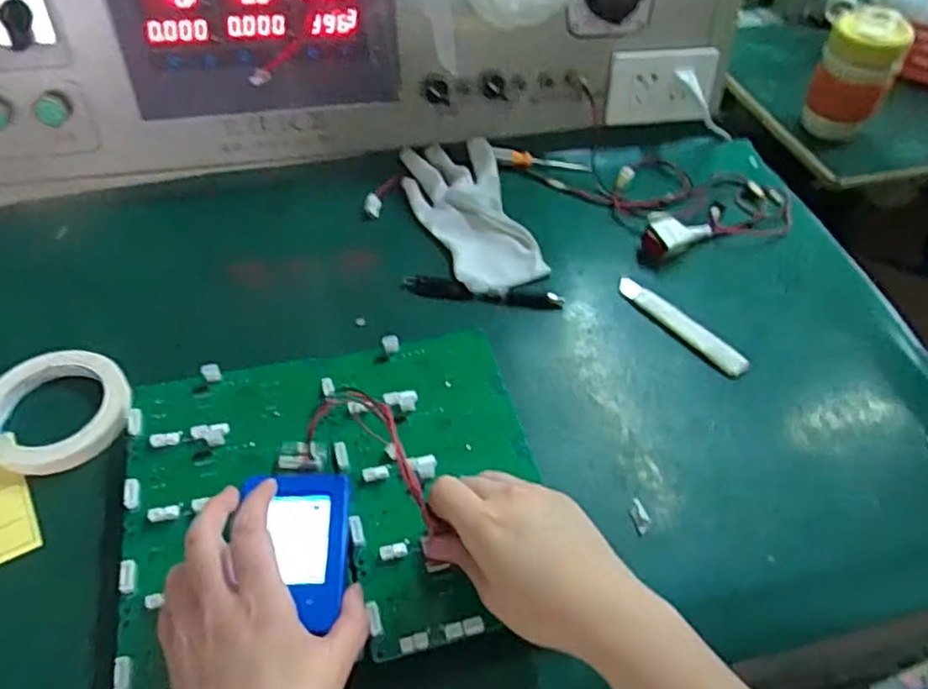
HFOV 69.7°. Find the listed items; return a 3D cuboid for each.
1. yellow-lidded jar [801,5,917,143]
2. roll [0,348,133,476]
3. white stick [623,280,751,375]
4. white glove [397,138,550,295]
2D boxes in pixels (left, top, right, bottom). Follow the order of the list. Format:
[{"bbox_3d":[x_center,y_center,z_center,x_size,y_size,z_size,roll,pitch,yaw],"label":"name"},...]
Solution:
[{"bbox_3d":[0.471,-0.321,0.818,0.085,0.144,0.088,1,50,-1],"label":"yellow-lidded jar"},{"bbox_3d":[-0.310,0.051,0.508,0.101,0.025,0.104,1,50,-1],"label":"roll"},{"bbox_3d":[0.197,-0.020,0.603,0.020,0.011,0.140,-30,57,-25],"label":"white stick"},{"bbox_3d":[0.007,-0.131,0.675,0.101,0.028,0.200,-13,53,-14],"label":"white glove"}]

